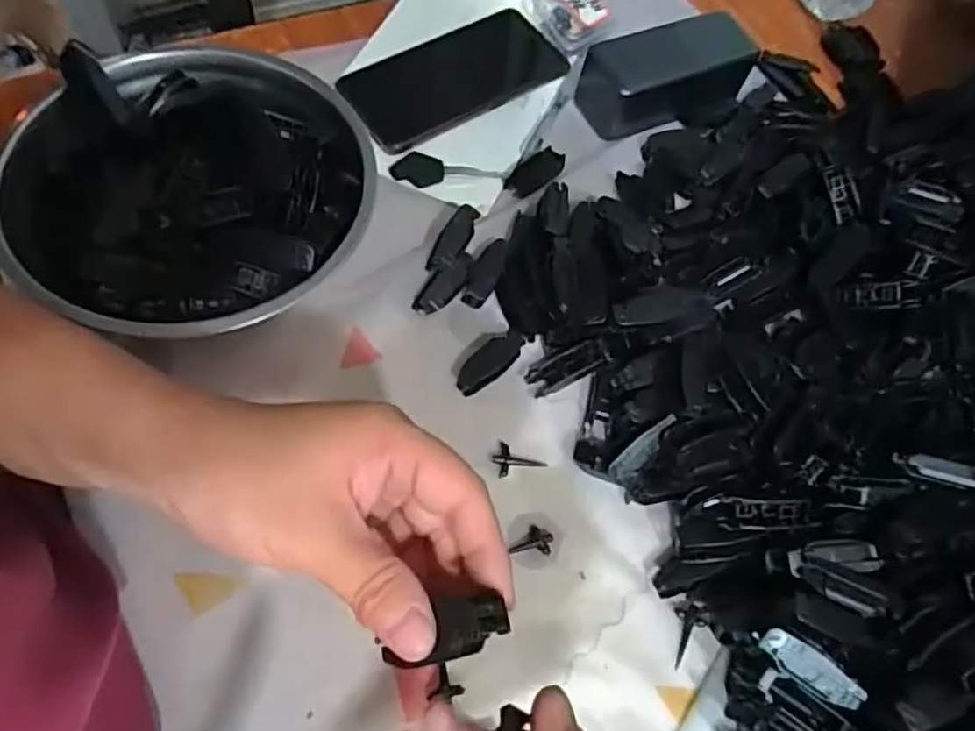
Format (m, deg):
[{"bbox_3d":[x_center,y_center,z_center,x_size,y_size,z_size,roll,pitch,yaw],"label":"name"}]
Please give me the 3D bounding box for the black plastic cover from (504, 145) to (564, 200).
[{"bbox_3d":[0.034,-0.137,0.477,0.025,0.010,0.045,42,66,13],"label":"black plastic cover"}]

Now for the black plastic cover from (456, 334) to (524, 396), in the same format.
[{"bbox_3d":[0.002,-0.003,0.410,0.020,0.012,0.052,43,67,14],"label":"black plastic cover"}]

